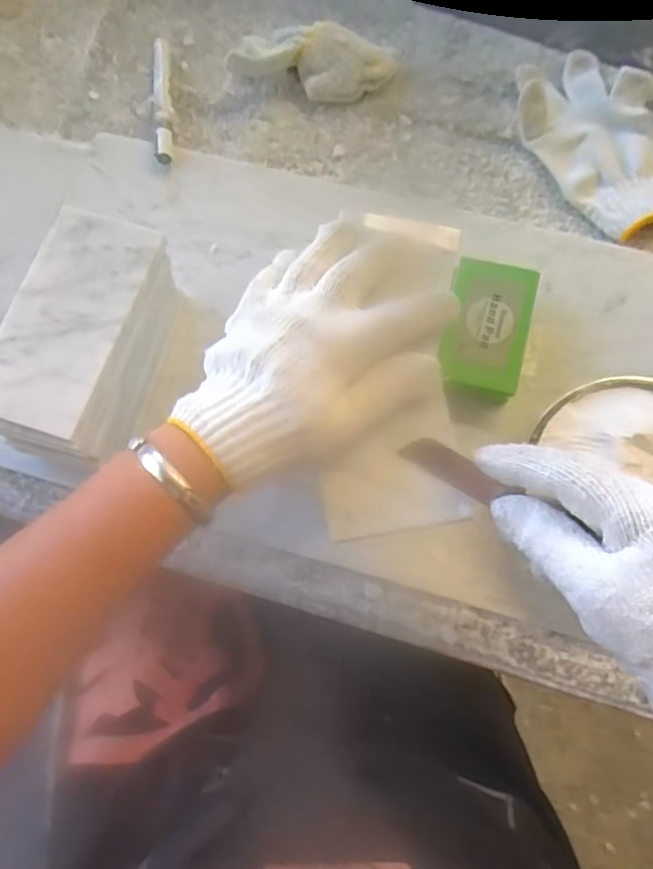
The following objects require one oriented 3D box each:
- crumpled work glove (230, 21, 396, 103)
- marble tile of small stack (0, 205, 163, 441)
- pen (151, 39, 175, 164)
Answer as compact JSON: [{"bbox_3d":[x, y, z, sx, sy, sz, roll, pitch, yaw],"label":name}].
[{"bbox_3d":[-0.010,-0.329,0.533,0.144,0.041,0.061,6,74,3],"label":"crumpled work glove"},{"bbox_3d":[-0.172,-0.078,0.396,0.077,0.013,0.150,18,73,8],"label":"marble tile of small stack"},{"bbox_3d":[-0.144,-0.295,0.536,0.015,0.019,0.142,-7,71,0],"label":"pen"}]

